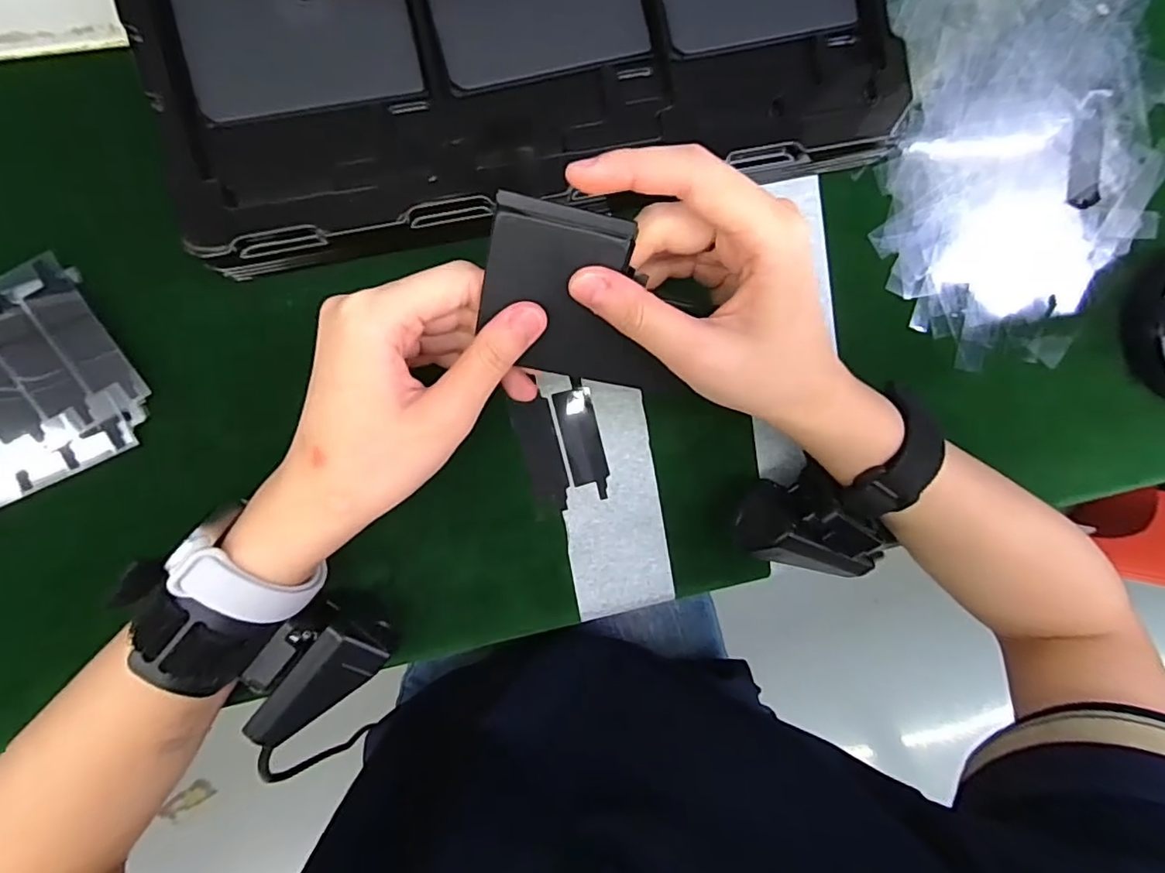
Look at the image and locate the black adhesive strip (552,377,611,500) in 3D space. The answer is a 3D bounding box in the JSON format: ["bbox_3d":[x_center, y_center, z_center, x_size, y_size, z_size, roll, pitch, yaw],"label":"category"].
[{"bbox_3d":[0.001,0.002,0.286,0.019,0.004,0.060,-14,96,-6],"label":"black adhesive strip"}]

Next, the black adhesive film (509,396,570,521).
[{"bbox_3d":[-0.020,0.011,0.284,0.020,0.004,0.061,-15,97,-6],"label":"black adhesive film"}]

